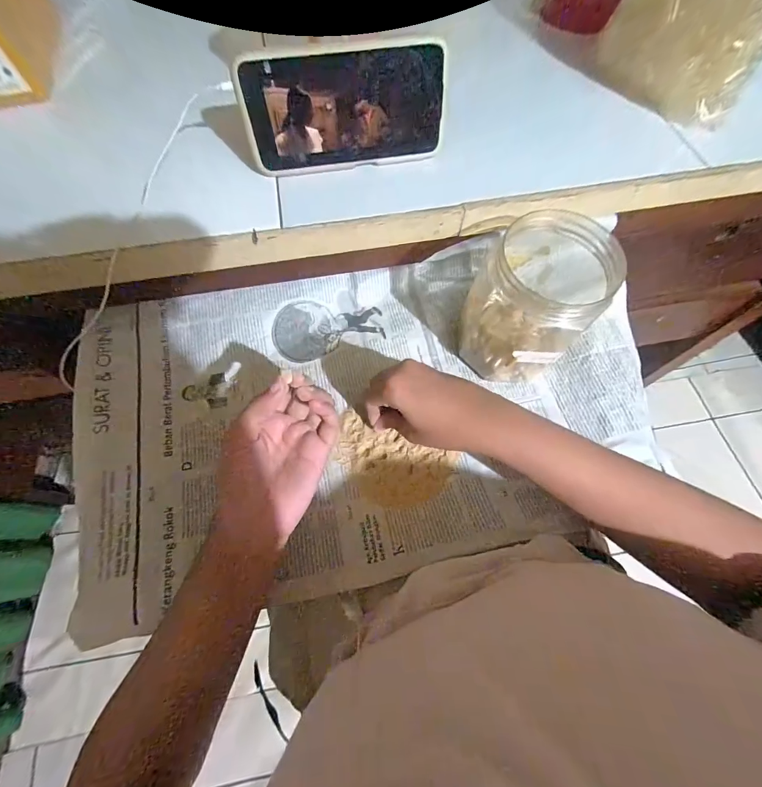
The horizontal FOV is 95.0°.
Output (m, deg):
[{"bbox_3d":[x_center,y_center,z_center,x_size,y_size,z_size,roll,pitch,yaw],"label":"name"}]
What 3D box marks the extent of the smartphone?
[{"bbox_3d":[-0.028,-0.238,0.295,0.167,0.082,0.006,-9,49,-4],"label":"smartphone"}]

